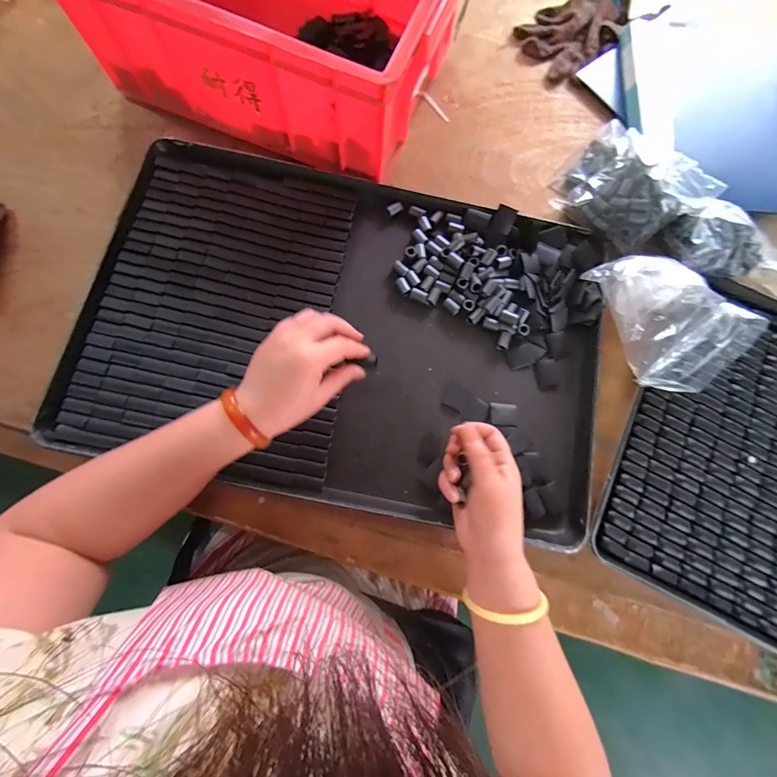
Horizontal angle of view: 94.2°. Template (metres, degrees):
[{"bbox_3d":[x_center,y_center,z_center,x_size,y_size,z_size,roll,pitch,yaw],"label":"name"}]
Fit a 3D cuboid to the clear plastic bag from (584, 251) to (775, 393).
[{"bbox_3d":[0.319,-0.080,0.418,0.111,0.078,0.169,-14,80,-7],"label":"clear plastic bag"}]

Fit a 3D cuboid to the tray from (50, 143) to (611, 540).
[{"bbox_3d":[-0.042,-0.070,0.423,0.590,0.063,0.394,11,77,-2],"label":"tray"}]

